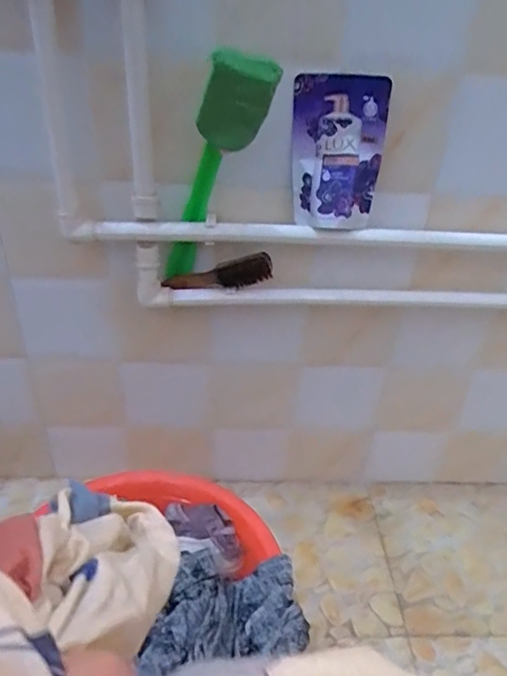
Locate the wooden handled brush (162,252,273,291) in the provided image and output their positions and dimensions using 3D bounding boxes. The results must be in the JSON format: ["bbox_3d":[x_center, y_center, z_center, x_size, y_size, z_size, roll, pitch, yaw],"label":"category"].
[{"bbox_3d":[-0.051,-0.087,0.759,0.158,0.050,0.022,-9,31,12],"label":"wooden handled brush"}]

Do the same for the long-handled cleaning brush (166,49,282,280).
[{"bbox_3d":[-0.055,-0.208,0.666,0.077,0.328,0.045,-24,69,-33],"label":"long-handled cleaning brush"}]

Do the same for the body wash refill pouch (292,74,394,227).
[{"bbox_3d":[0.106,-0.235,0.680,0.117,0.176,0.048,8,34,6],"label":"body wash refill pouch"}]

